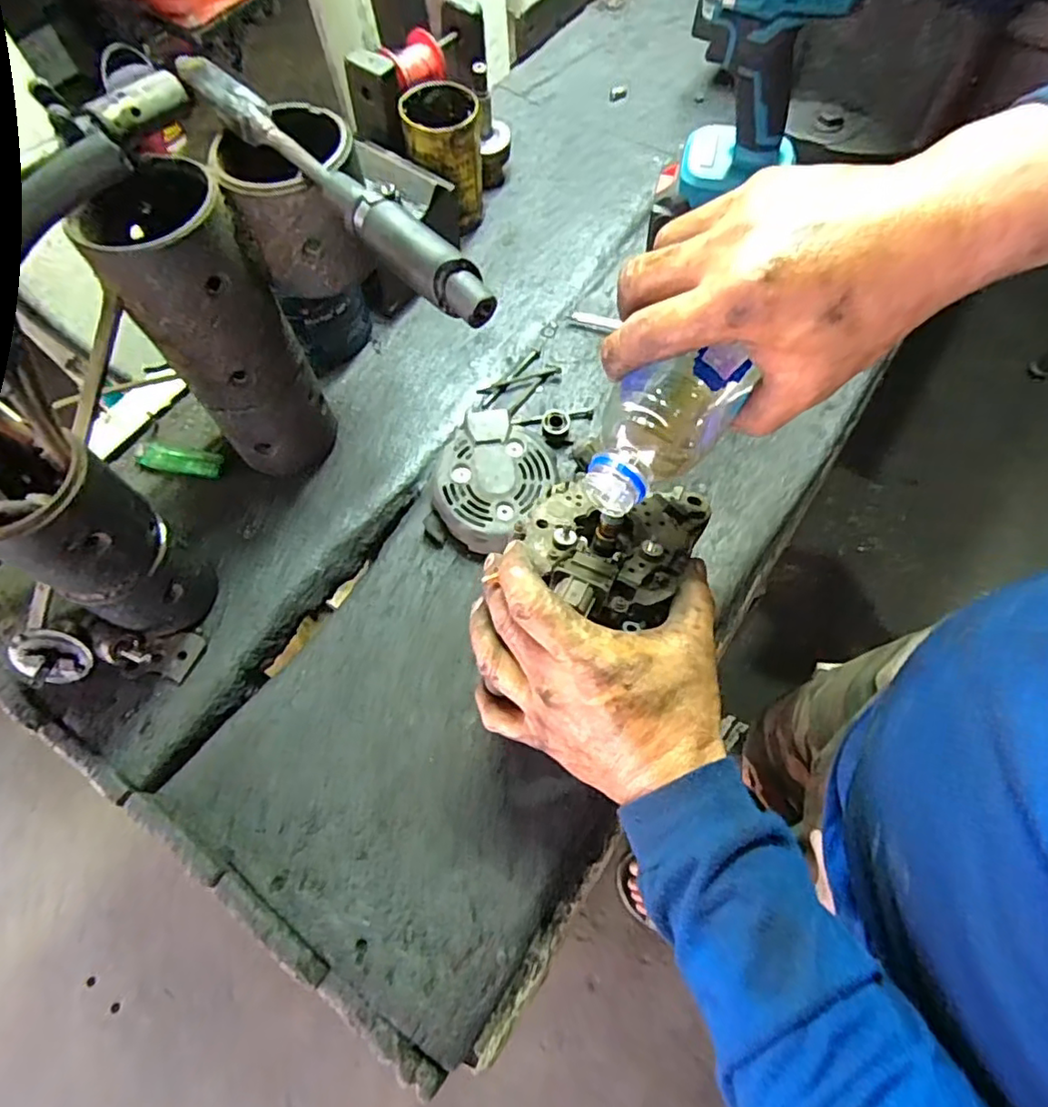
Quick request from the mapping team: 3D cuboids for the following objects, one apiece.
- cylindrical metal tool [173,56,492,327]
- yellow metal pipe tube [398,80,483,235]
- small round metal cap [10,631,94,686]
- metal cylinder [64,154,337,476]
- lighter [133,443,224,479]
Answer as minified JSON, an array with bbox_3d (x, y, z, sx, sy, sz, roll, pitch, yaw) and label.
[{"bbox_3d":[-0.110,-0.212,0.346,0.026,0.035,0.257,-42,70,-15],"label":"cylindrical metal tool"},{"bbox_3d":[-0.081,-0.401,0.630,0.075,0.117,0.074,-1,65,3],"label":"yellow metal pipe tube"},{"bbox_3d":[-0.353,0.076,0.454,0.049,0.045,0.017,-19,32,-10],"label":"small round metal cap"},{"bbox_3d":[-0.218,-0.159,0.461,0.086,0.226,0.096,-23,66,-7],"label":"metal cylinder"},{"bbox_3d":[-0.312,-0.085,0.547,0.083,0.007,0.027,9,66,8],"label":"lighter"}]

